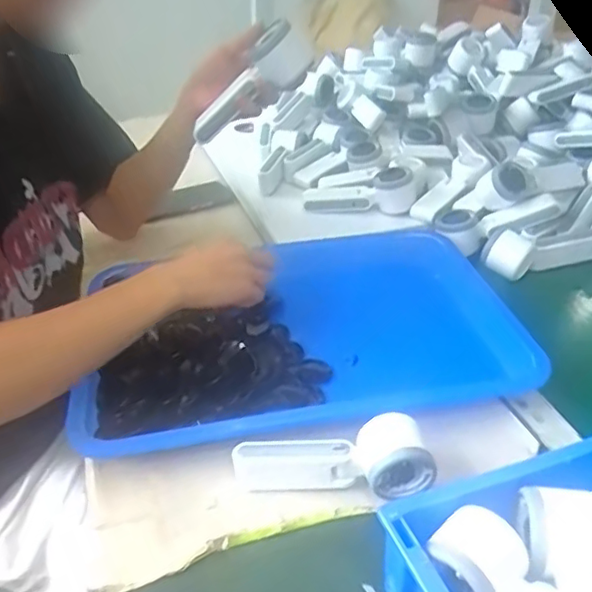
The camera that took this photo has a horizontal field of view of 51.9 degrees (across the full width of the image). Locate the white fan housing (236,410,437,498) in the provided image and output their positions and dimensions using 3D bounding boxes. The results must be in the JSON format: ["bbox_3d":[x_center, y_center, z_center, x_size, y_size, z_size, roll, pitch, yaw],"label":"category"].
[{"bbox_3d":[0.032,0.143,0.532,0.169,0.057,0.059,4,33,4],"label":"white fan housing"}]

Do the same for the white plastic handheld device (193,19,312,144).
[{"bbox_3d":[-0.053,-0.224,0.658,0.161,0.060,0.039,-38,26,23],"label":"white plastic handheld device"}]

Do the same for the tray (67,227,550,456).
[{"bbox_3d":[0.001,0.037,0.694,0.476,0.048,0.313,-7,34,-12],"label":"tray"}]

